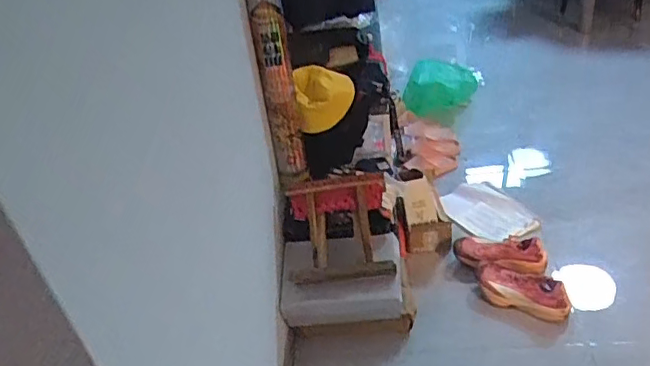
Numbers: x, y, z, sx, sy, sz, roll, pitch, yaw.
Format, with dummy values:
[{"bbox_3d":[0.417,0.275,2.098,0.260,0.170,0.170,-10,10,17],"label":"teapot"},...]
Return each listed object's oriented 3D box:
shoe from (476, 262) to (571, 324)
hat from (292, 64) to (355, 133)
[{"bbox_3d":[0.557,0.298,1.610,0.265,0.069,0.114,13,41,25],"label":"shoe"},{"bbox_3d":[0.002,-0.249,1.638,0.165,0.134,0.156,-9,34,0],"label":"hat"}]

